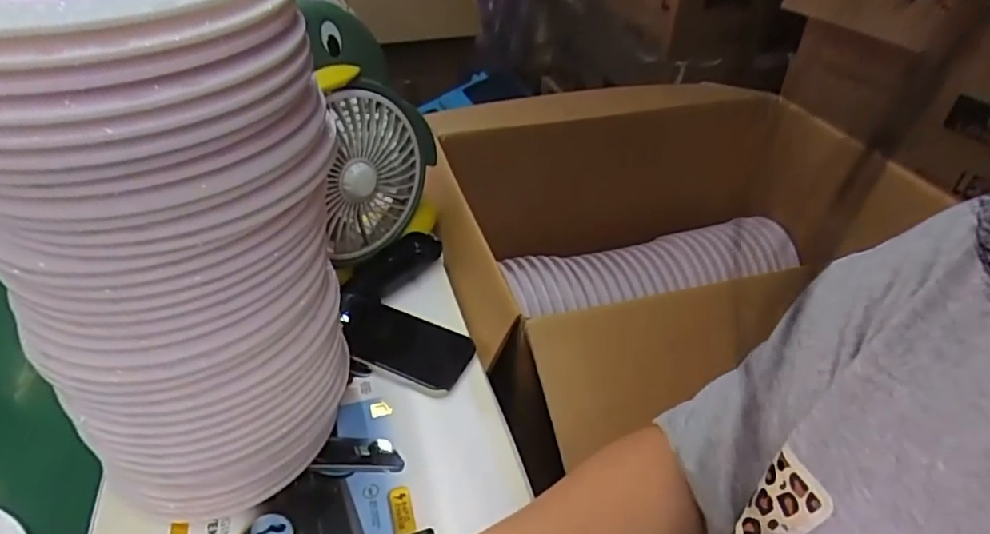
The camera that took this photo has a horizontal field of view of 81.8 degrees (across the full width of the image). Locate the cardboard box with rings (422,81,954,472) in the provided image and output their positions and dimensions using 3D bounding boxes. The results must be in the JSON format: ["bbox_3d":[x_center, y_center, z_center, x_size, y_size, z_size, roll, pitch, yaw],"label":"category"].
[{"bbox_3d":[0.250,-0.012,0.783,0.611,0.269,0.464,-12,41,-15],"label":"cardboard box with rings"}]

